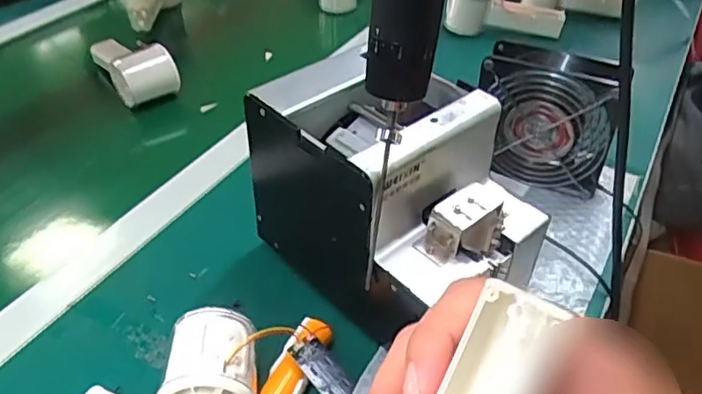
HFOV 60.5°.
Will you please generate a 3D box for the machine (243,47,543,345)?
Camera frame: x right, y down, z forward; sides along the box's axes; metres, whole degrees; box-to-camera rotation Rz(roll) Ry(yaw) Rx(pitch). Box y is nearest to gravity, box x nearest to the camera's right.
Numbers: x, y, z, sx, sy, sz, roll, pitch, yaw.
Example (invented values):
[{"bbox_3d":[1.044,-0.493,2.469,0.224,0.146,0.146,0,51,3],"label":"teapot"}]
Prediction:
[{"bbox_3d":[0.033,-0.002,0.437,0.126,0.147,0.181,-31,49,-31],"label":"machine"}]

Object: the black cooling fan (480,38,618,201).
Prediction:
[{"bbox_3d":[0.176,-0.071,0.544,0.119,0.117,0.046,16,43,20],"label":"black cooling fan"}]

